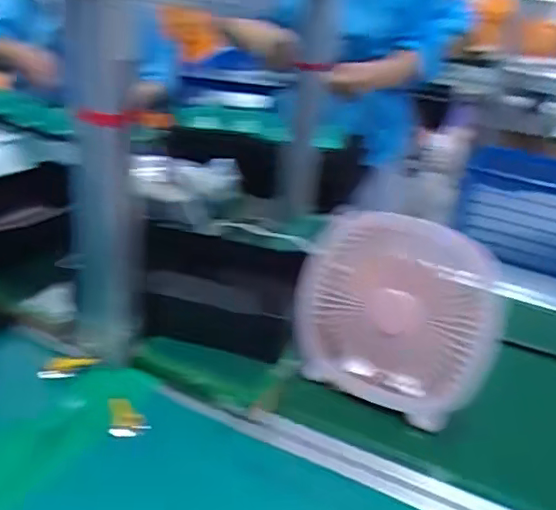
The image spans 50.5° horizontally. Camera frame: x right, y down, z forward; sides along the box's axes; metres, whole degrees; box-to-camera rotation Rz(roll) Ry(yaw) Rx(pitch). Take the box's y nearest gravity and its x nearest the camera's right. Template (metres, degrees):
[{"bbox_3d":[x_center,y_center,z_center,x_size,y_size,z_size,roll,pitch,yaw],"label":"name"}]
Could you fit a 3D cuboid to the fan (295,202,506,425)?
[{"bbox_3d":[0.124,0.053,0.627,0.220,0.189,0.090,19,13,24],"label":"fan"}]

